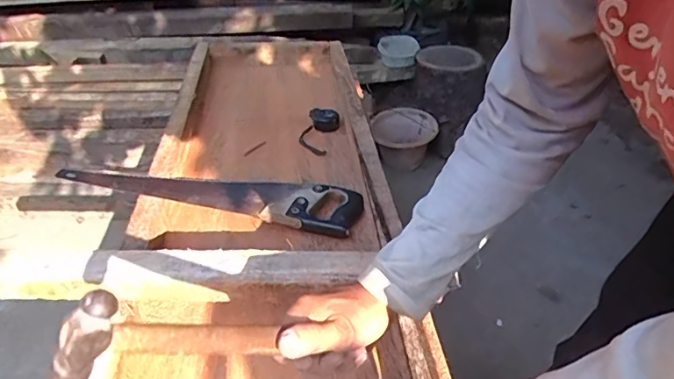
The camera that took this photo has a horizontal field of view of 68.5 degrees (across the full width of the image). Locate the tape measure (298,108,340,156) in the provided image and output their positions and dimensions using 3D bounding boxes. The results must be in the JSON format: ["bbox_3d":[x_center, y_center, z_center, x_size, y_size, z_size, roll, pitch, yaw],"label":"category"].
[{"bbox_3d":[-0.043,-0.128,1.078,0.071,0.042,0.141,8,33,12],"label":"tape measure"}]

